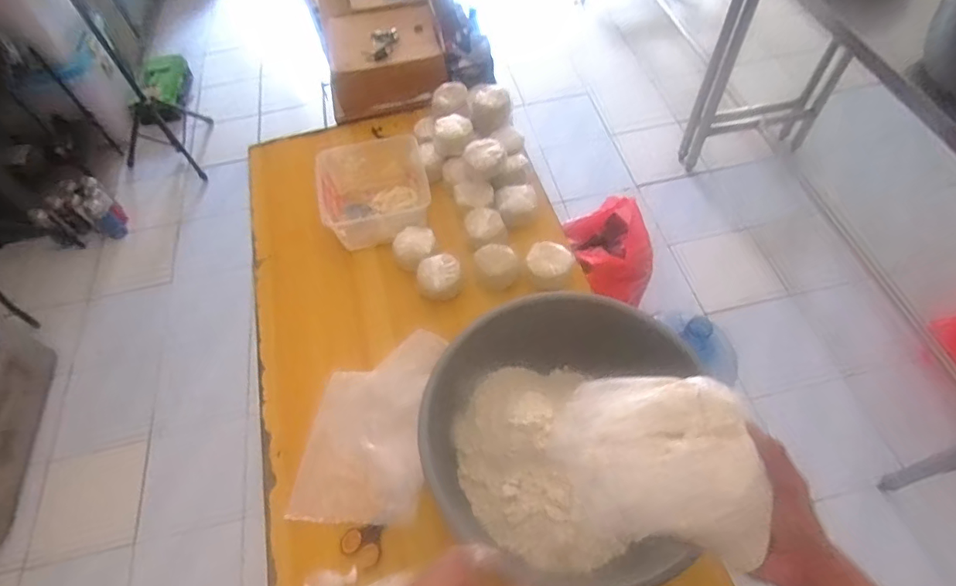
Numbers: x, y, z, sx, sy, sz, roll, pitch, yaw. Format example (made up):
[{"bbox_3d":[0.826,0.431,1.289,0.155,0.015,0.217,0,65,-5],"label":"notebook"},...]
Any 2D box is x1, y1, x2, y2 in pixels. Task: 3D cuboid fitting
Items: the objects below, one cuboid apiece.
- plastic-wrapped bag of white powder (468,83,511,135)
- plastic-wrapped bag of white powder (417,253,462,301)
[{"bbox_3d":[0.024,-0.395,1.109,0.086,0.066,0.096,-5,57,1],"label":"plastic-wrapped bag of white powder"},{"bbox_3d":[-0.067,-0.027,0.916,0.080,0.052,0.073,-13,57,-4],"label":"plastic-wrapped bag of white powder"}]

